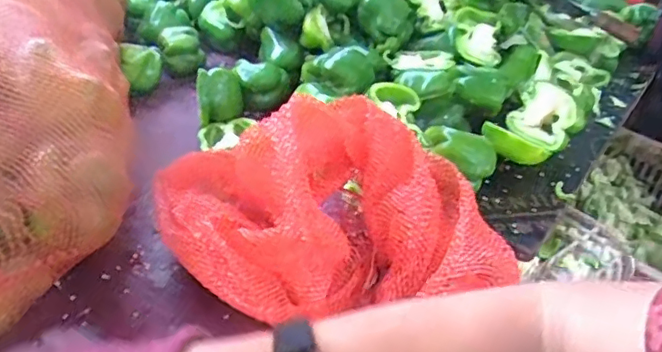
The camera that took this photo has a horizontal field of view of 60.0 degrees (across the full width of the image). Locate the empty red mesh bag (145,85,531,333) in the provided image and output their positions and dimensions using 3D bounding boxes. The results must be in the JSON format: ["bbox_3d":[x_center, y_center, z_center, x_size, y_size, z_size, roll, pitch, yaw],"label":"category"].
[{"bbox_3d":[-0.001,0.033,0.582,0.354,0.155,0.235,0,38,-7],"label":"empty red mesh bag"}]

